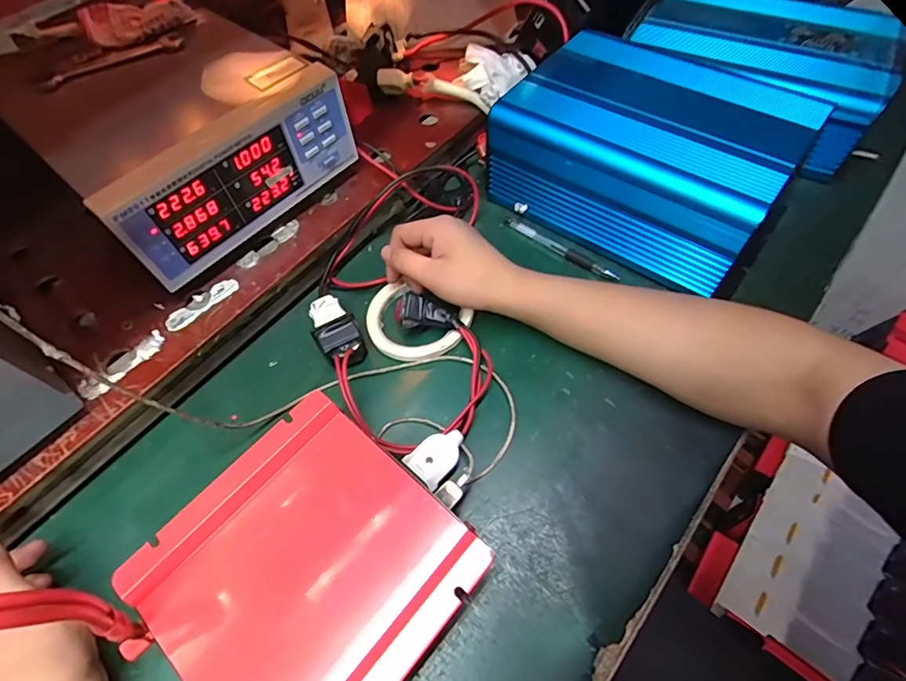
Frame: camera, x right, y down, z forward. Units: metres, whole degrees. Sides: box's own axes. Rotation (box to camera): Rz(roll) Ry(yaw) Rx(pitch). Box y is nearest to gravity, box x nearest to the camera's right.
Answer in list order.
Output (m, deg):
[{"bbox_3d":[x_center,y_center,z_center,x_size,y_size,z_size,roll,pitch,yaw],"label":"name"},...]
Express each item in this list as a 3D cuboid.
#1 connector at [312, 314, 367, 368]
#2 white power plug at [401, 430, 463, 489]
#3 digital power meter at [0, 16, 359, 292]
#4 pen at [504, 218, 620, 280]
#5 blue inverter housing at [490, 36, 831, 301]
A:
[{"bbox_3d":[-0.098,0.002,0.417,0.038,0.031,0.032,-22,63,-11],"label":"connector"},{"bbox_3d":[-0.011,0.091,0.372,0.045,0.023,0.032,-40,67,-19],"label":"white power plug"},{"bbox_3d":[-0.249,-0.187,0.433,0.223,0.111,0.220,39,68,20],"label":"digital power meter"},{"bbox_3d":[0.110,-0.095,0.487,0.132,0.015,0.011,37,68,19],"label":"pen"},{"bbox_3d":[0.188,-0.191,0.469,0.261,0.107,0.179,34,67,18],"label":"blue inverter housing"}]

